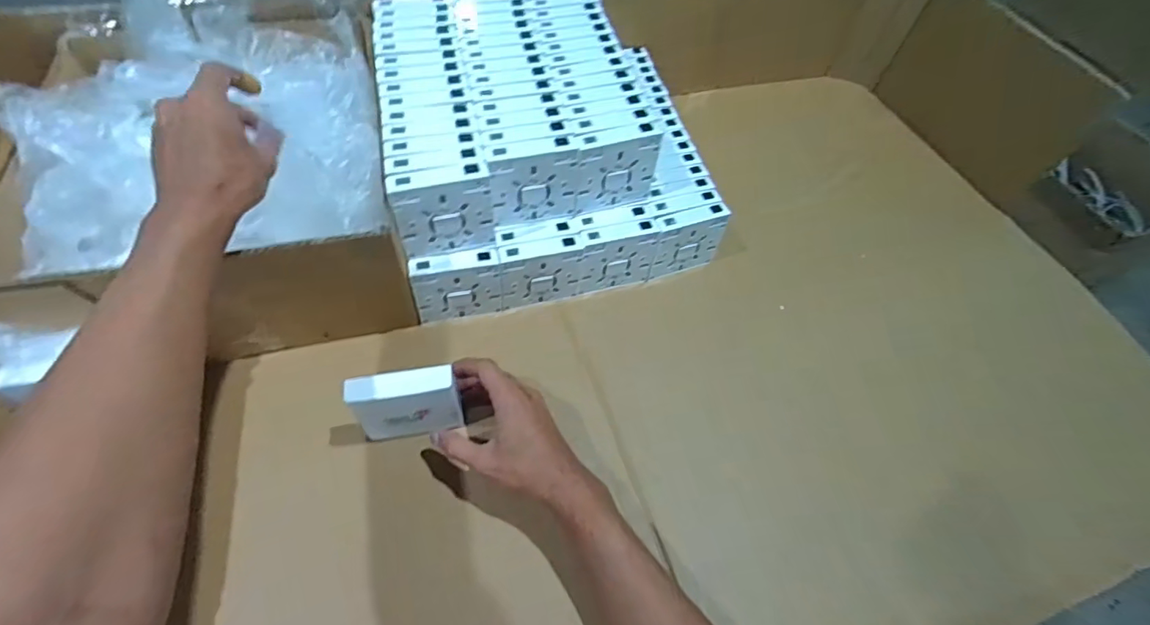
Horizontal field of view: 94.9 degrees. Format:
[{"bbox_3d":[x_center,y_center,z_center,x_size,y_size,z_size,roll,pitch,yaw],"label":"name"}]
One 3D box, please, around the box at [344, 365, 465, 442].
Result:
[{"bbox_3d":[-0.146,0.082,0.462,0.085,0.081,0.024,-8,54,-9],"label":"box"}]

